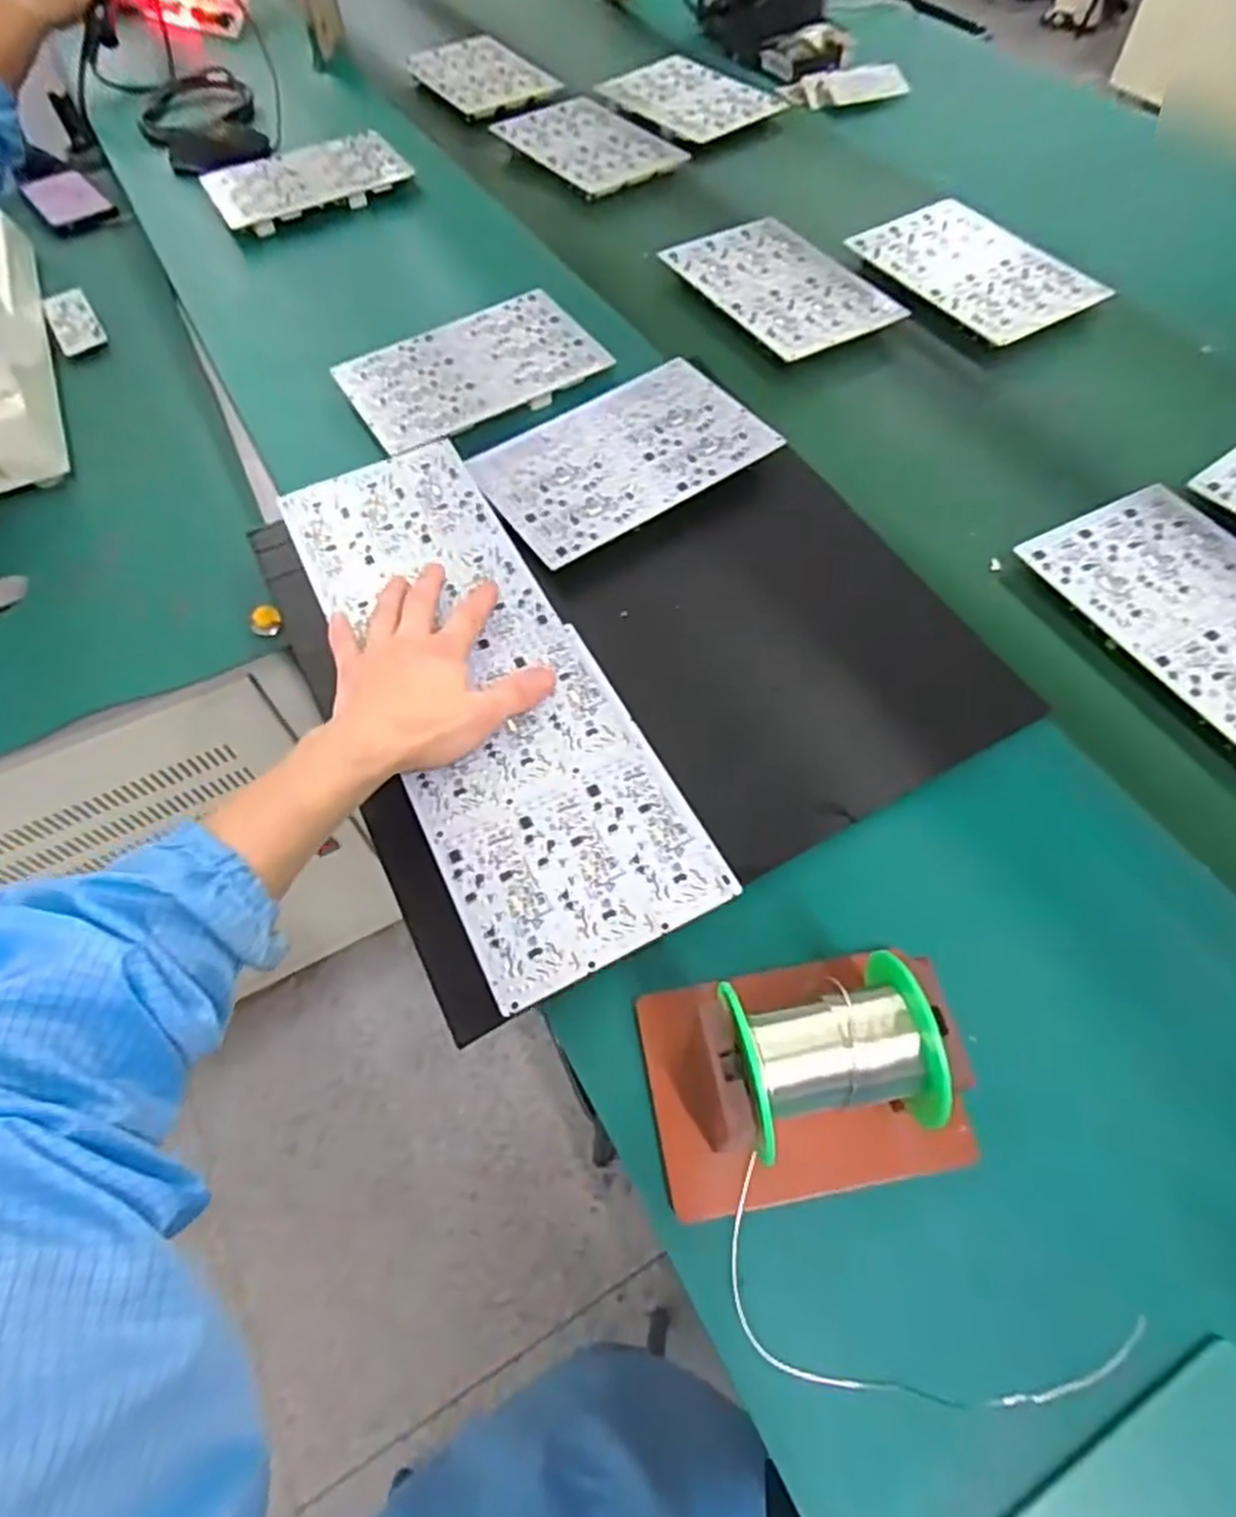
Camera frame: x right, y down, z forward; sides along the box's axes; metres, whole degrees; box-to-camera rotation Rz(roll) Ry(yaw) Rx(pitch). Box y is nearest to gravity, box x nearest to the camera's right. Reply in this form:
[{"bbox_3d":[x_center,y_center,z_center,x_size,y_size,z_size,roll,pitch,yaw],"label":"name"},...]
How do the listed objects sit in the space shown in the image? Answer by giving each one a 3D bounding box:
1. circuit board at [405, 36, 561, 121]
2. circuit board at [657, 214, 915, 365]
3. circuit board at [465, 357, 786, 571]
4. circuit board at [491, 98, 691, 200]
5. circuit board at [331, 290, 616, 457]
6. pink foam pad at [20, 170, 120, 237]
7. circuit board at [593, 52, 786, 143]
[{"bbox_3d":[-0.176,-0.864,0.951,0.120,0.011,0.203,-35,67,-10],"label":"circuit board"},{"bbox_3d":[0.149,-0.444,0.697,0.134,0.005,0.199,-29,63,-15],"label":"circuit board"},{"bbox_3d":[0.002,-0.232,0.574,0.208,0.006,0.133,-32,64,-14],"label":"circuit board"},{"bbox_3d":[-0.032,-0.696,0.852,0.144,0.016,0.206,-32,64,-17],"label":"circuit board"},{"bbox_3d":[-0.126,-0.330,0.651,0.204,0.029,0.134,-31,64,-17],"label":"circuit board"},{"bbox_3d":[-0.673,-0.683,0.916,0.076,0.006,0.147,-36,65,-19],"label":"pink foam pad"},{"bbox_3d":[0.091,-0.794,0.905,0.136,0.014,0.187,-38,66,-20],"label":"circuit board"}]

